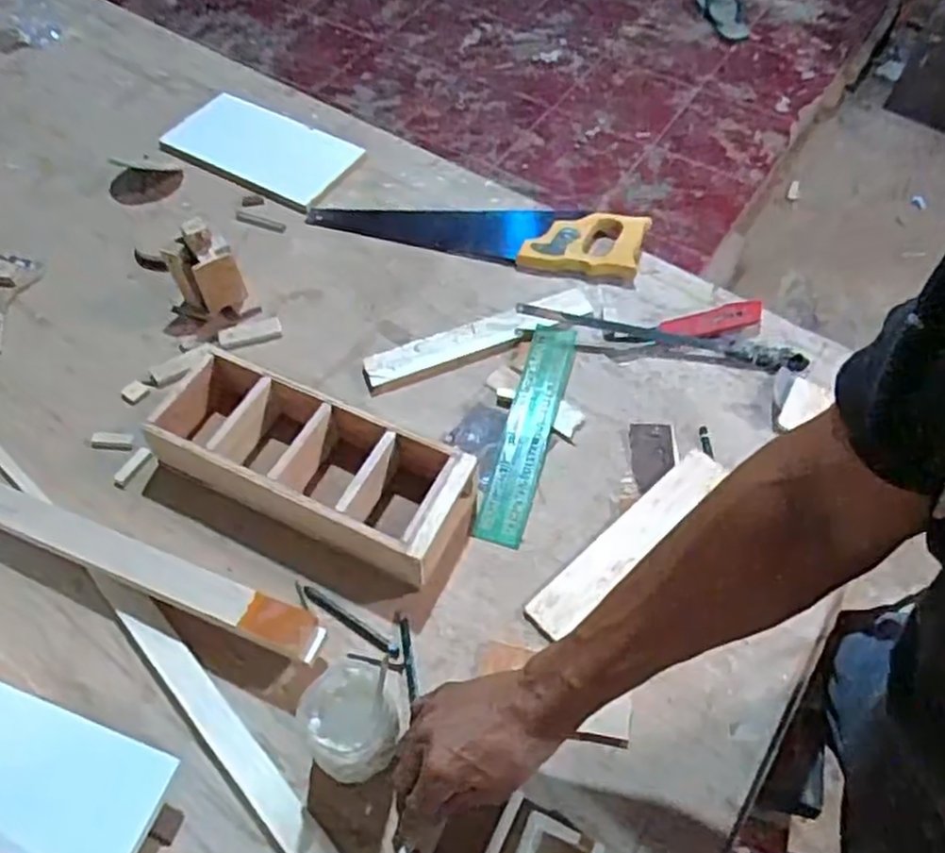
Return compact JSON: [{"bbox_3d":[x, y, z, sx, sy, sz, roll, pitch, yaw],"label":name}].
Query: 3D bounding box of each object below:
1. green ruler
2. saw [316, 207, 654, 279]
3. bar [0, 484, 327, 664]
[{"bbox_3d":[0.055,0.001,0.736,0.047,0.010,0.253,15,61,8],"label":"green ruler"},{"bbox_3d":[0.000,-0.248,0.890,0.402,0.035,0.090,10,54,8],"label":"saw"},{"bbox_3d":[-0.339,0.101,0.639,0.471,0.046,0.034,18,56,14],"label":"bar"}]

